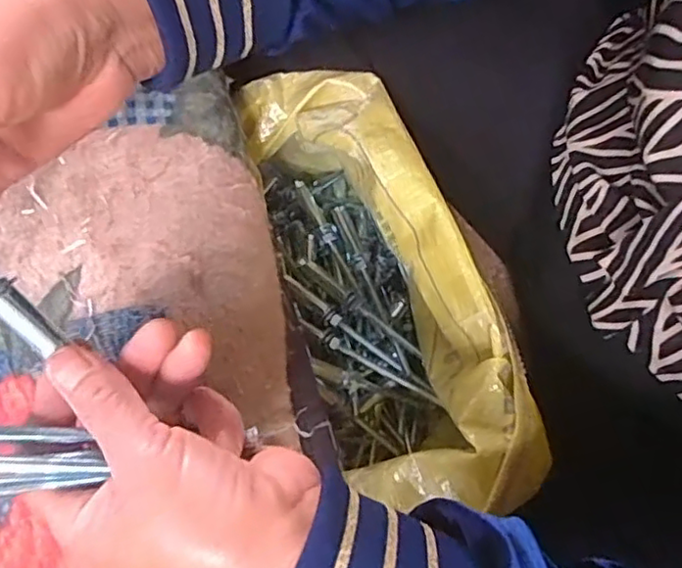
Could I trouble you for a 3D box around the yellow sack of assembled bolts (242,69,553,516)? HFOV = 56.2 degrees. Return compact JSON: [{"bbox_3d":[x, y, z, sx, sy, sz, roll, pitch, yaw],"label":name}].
[{"bbox_3d":[0.018,0.000,0.434,0.121,0.177,0.298,-19,74,-6],"label":"yellow sack of assembled bolts"}]

